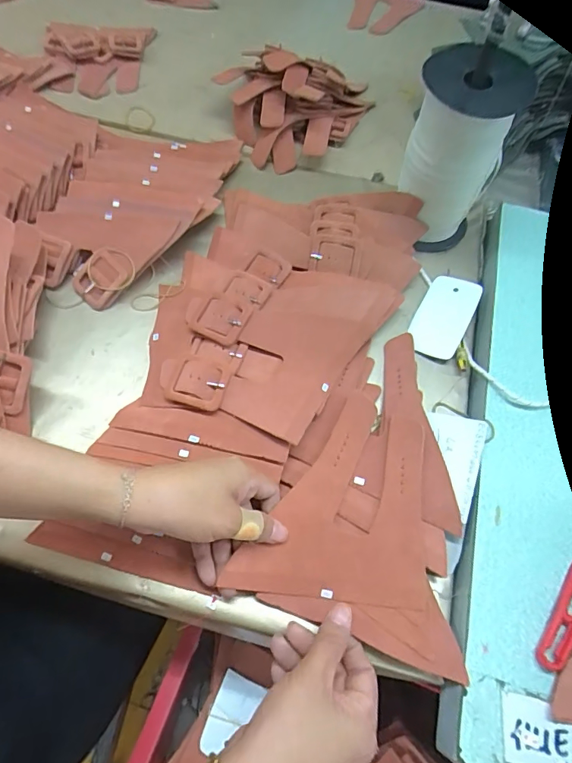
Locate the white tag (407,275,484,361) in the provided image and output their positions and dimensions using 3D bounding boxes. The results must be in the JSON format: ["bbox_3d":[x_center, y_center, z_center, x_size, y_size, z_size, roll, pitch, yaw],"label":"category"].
[{"bbox_3d":[0.166,-0.069,0.473,0.053,0.007,0.102,23,66,19],"label":"white tag"}]

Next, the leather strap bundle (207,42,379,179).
[{"bbox_3d":[0.023,-0.368,0.592,0.214,0.075,0.157,-5,63,-7],"label":"leather strap bundle"}]

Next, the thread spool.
[{"bbox_3d":[0.169,-0.235,0.465,0.093,0.182,0.093,2,62,-3],"label":"thread spool"}]

